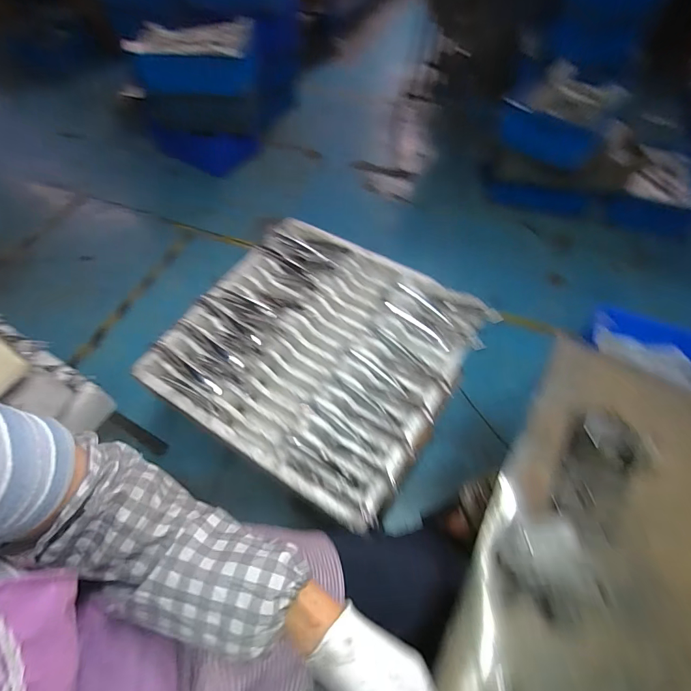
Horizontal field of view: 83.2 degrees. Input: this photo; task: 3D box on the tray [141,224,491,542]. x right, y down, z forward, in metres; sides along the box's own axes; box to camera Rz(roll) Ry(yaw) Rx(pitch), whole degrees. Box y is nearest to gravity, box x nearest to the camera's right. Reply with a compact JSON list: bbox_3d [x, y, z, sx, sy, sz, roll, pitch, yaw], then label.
[{"bbox_3d":[-0.055,-0.005,0.833,0.559,0.069,0.545,28,61,18],"label":"tray"}]

